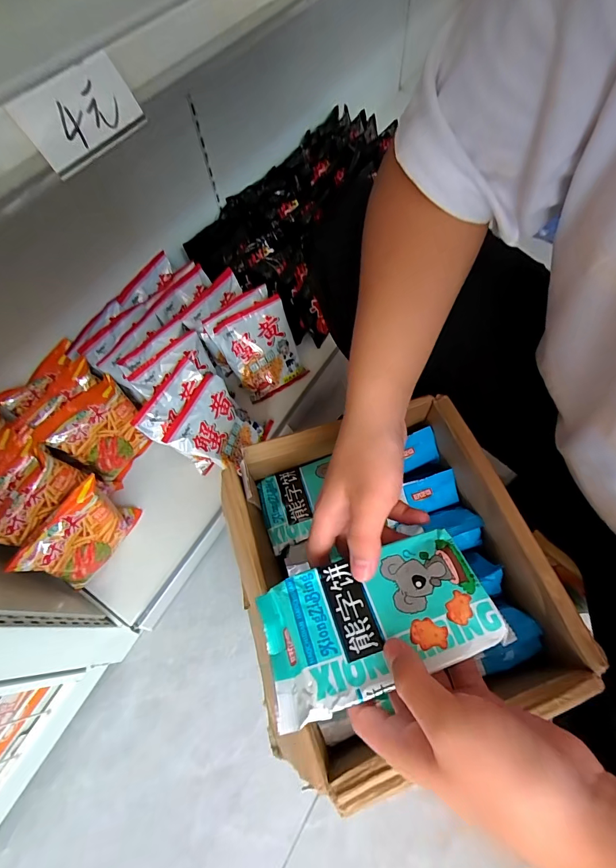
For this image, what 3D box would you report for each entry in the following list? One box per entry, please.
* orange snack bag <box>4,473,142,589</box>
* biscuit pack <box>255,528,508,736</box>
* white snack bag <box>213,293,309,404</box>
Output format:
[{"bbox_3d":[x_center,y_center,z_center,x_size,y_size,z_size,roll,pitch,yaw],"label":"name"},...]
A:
[{"bbox_3d":[-0.310,0.143,0.525,0.050,0.119,0.133,26,68,15],"label":"orange snack bag"},{"bbox_3d":[0.046,0.126,0.261,0.155,0.028,0.082,-18,63,-6],"label":"biscuit pack"},{"bbox_3d":[-0.078,-0.146,0.668,0.127,0.152,0.025,-30,25,-8],"label":"white snack bag"}]

